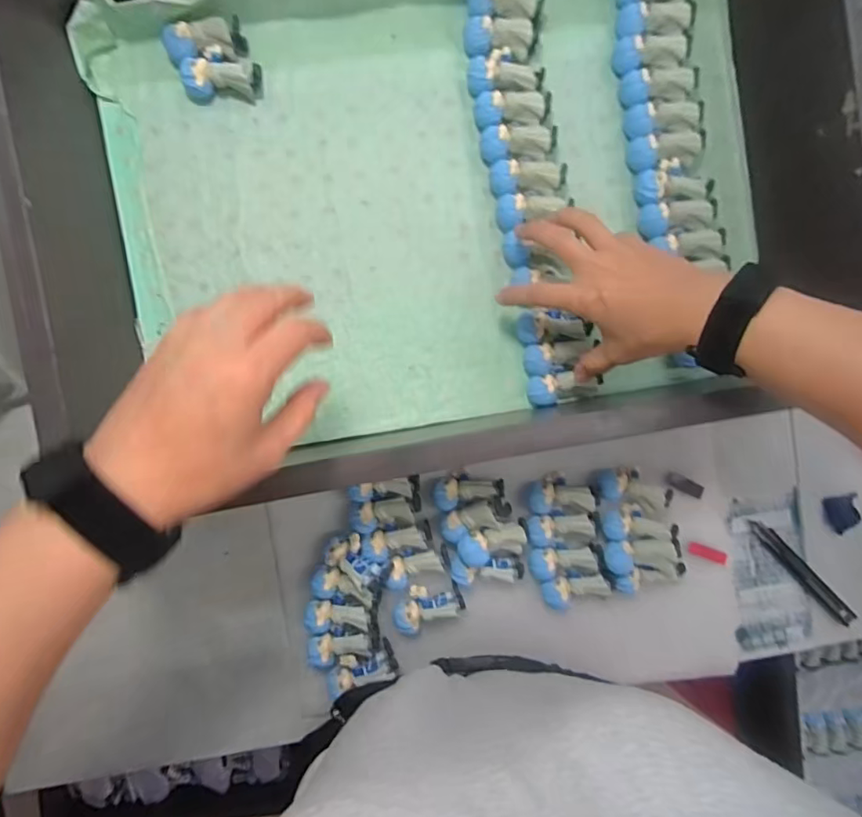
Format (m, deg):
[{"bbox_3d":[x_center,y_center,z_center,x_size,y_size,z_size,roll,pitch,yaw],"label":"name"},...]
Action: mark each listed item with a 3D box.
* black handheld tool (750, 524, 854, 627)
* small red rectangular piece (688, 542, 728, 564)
[{"bbox_3d":[0.351,0.154,0.493,0.015,0.009,0.133,-44,94,-1],"label":"black handheld tool"},{"bbox_3d":[0.255,0.133,0.485,0.035,0.012,0.011,18,91,-4],"label":"small red rectangular piece"}]

